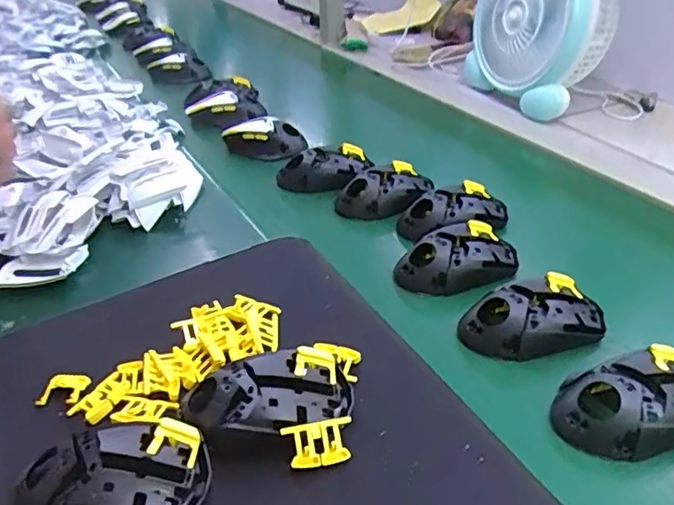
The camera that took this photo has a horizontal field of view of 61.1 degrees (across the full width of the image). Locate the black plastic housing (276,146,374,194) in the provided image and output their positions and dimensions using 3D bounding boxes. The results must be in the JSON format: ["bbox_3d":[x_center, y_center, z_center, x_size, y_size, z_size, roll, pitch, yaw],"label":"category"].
[{"bbox_3d":[-0.016,-0.101,0.694,0.109,0.043,0.035,-12,37,-14],"label":"black plastic housing"}]

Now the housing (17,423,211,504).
[{"bbox_3d":[-0.133,0.134,0.343,0.106,0.026,0.055,0,36,2],"label":"housing"}]

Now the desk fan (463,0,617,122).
[{"bbox_3d":[0.305,-0.345,0.846,0.117,0.237,0.211,-12,37,-14],"label":"desk fan"}]

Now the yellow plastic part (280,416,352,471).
[{"bbox_3d":[-0.010,0.121,0.362,0.043,0.008,0.028,-10,71,-14],"label":"yellow plastic part"}]

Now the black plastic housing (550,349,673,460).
[{"bbox_3d":[0.203,0.098,0.388,0.116,0.035,0.070,-11,37,-14],"label":"black plastic housing"}]

